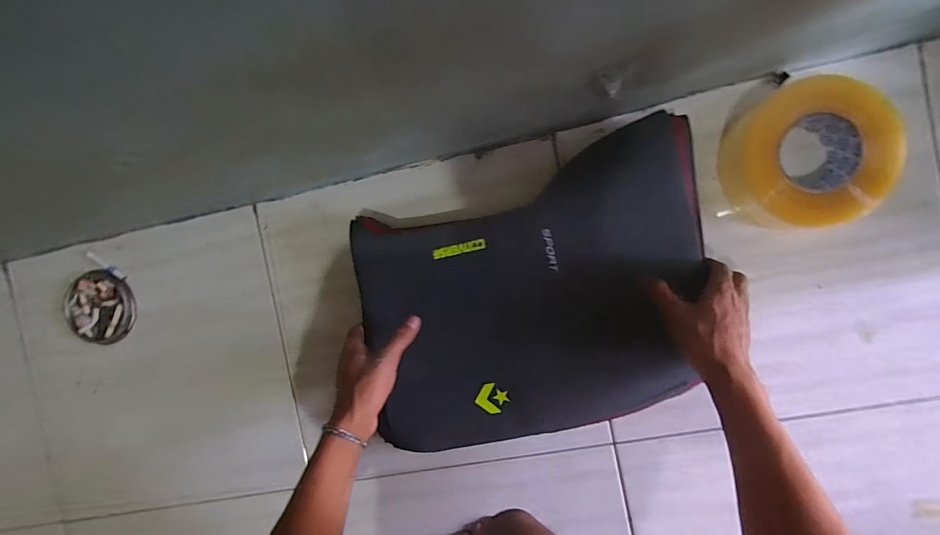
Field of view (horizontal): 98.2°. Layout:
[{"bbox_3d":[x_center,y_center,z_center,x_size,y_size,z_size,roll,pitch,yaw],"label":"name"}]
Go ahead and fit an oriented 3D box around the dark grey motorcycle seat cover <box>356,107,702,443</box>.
[{"bbox_3d":[0.079,0.040,0.460,0.408,0.051,0.288,-18,90,8],"label":"dark grey motorcycle seat cover"}]

